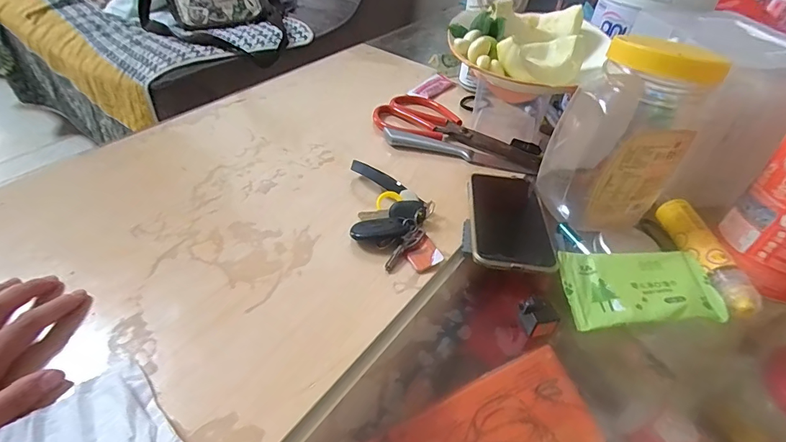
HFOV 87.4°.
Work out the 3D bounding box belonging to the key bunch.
[{"bbox_3d":[0.000,-0.010,0.429,0.082,0.021,0.144,-1,44,-7],"label":"key bunch"}]

